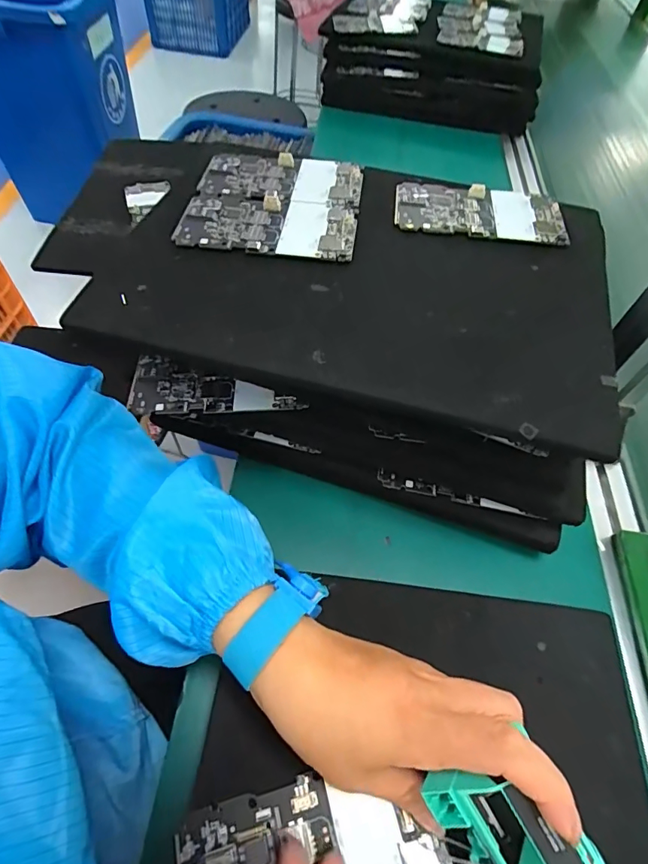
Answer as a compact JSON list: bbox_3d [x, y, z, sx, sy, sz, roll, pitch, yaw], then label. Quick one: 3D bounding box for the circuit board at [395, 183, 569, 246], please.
[{"bbox_3d":[0.122,-0.176,0.360,0.128,0.010,0.064,8,56,0],"label":"circuit board"}]

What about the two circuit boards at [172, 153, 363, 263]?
[{"bbox_3d":[-0.037,-0.182,0.358,0.128,0.010,0.126,8,56,0],"label":"two circuit boards"}]

